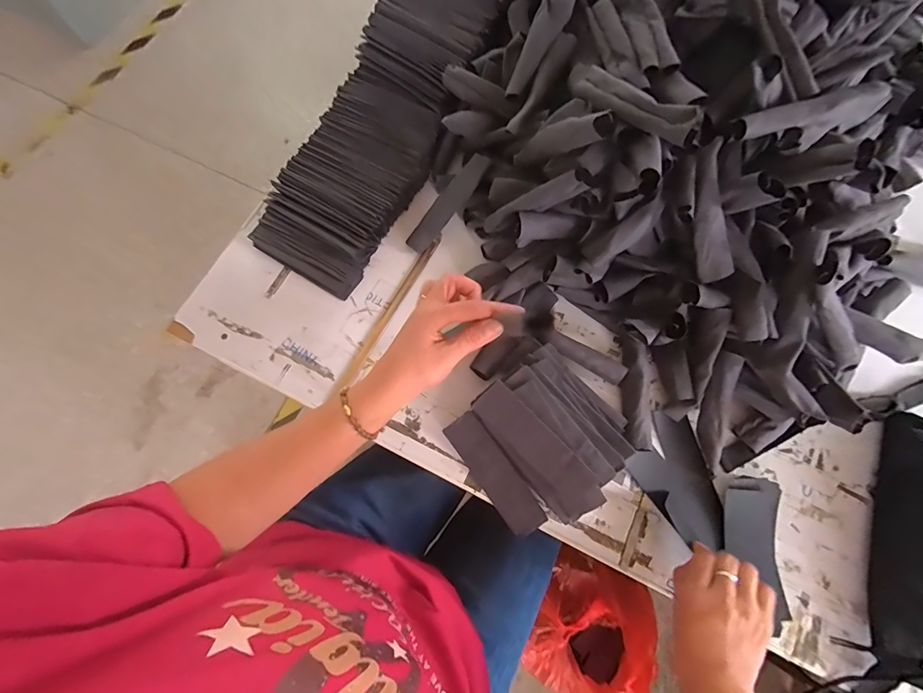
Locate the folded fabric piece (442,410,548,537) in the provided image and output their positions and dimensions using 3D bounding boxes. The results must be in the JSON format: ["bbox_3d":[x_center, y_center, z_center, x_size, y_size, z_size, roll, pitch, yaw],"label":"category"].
[{"bbox_3d":[0.039,0.147,0.479,0.047,0.017,0.148,-39,84,10],"label":"folded fabric piece"}]

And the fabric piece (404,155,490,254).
[{"bbox_3d":[-0.019,-0.188,0.549,0.032,0.010,0.145,43,102,10],"label":"fabric piece"}]

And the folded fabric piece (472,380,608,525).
[{"bbox_3d":[0.080,0.115,0.453,0.166,0.007,0.061,46,113,6],"label":"folded fabric piece"}]

